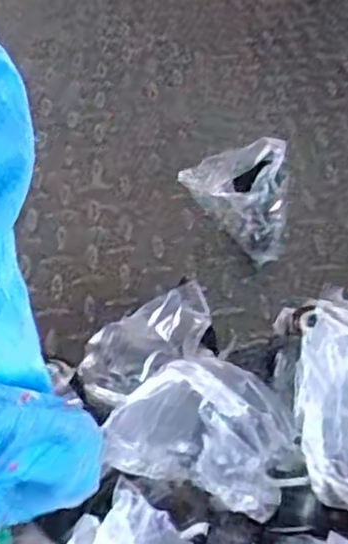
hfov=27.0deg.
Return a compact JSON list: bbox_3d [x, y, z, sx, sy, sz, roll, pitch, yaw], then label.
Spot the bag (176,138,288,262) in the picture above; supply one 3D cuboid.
[{"bbox_3d":[0.052,-0.071,0.643,0.097,0.100,0.077,5,49,5],"label":"bag"}]

